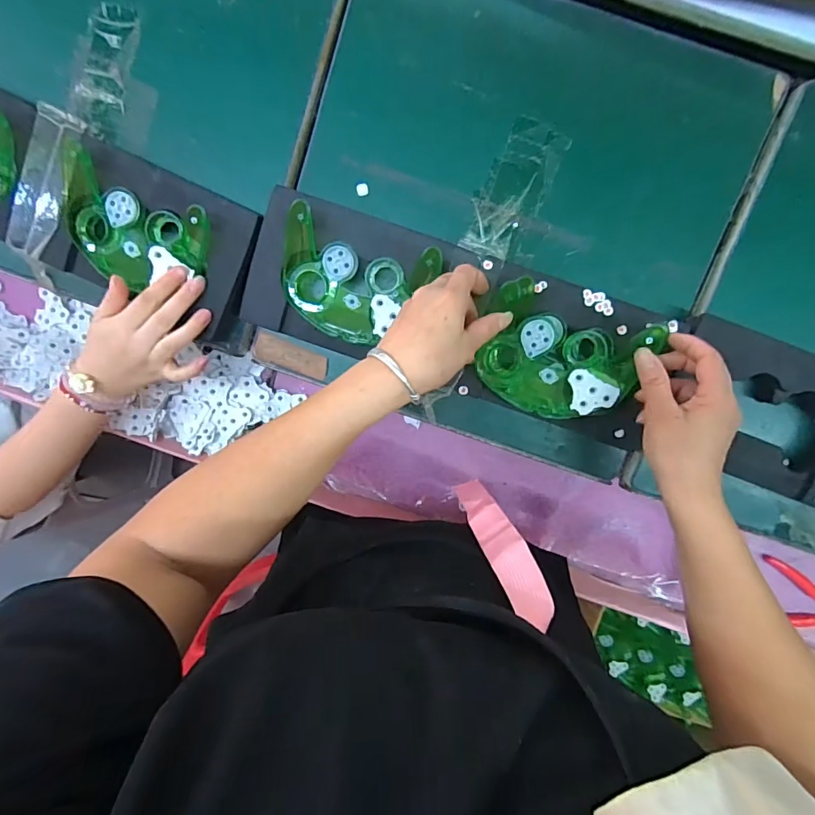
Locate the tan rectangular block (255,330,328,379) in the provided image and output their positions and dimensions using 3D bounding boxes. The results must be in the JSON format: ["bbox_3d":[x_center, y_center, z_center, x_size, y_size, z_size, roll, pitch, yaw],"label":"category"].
[{"bbox_3d":[-0.120,-0.053,0.468,0.078,0.006,0.029,18,98,2],"label":"tan rectangular block"}]

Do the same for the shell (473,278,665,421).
[{"bbox_3d":[0.130,-0.040,0.390,0.134,0.050,0.099,23,98,-1],"label":"shell"}]

